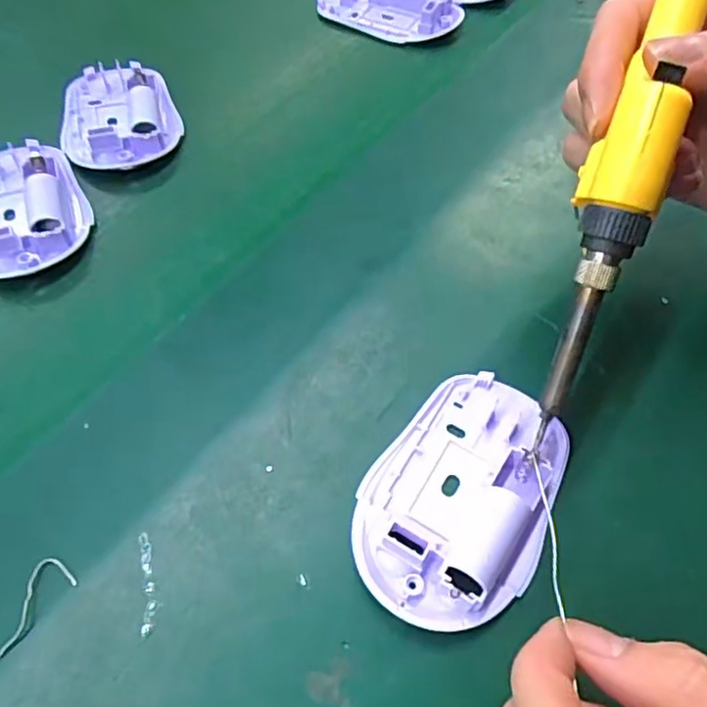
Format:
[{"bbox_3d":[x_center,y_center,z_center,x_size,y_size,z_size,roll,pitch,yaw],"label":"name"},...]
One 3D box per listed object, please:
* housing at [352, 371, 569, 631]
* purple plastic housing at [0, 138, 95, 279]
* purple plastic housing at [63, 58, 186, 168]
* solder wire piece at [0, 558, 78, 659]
[{"bbox_3d":[0.040,0.048,0.217,0.061,0.018,0.093,31,59,15],"label":"housing"},{"bbox_3d":[-0.159,-0.072,0.287,0.061,0.016,0.088,-23,60,-19],"label":"purple plastic housing"},{"bbox_3d":[-0.126,-0.133,0.330,0.059,0.014,0.084,-14,57,-14],"label":"purple plastic housing"},{"bbox_3d":[-0.102,0.078,0.192,0.013,0.004,0.030,32,59,16],"label":"solder wire piece"}]

